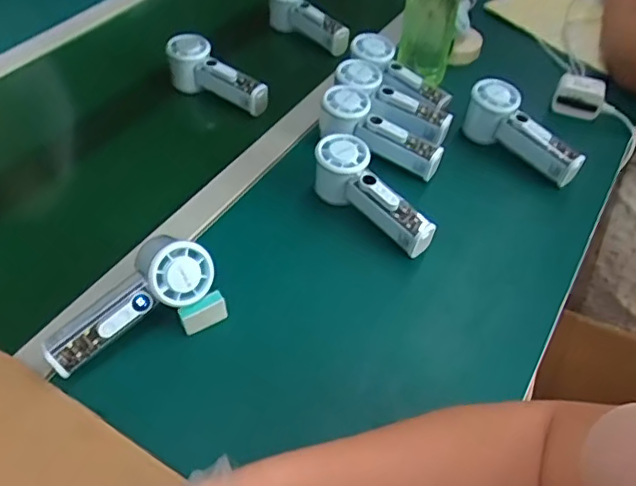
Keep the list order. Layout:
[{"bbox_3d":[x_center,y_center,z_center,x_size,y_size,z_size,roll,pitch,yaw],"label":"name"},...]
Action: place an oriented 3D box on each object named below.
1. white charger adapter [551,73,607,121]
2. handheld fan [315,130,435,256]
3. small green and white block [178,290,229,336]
[{"bbox_3d":[0.340,-0.192,0.732,0.060,0.050,0.029,21,51,19],"label":"white charger adapter"},{"bbox_3d":[0.057,-0.048,0.599,0.050,0.064,0.156,-36,71,-28],"label":"handheld fan"},{"bbox_3d":[-0.103,0.063,0.511,0.040,0.028,0.016,-30,54,-24],"label":"small green and white block"}]

